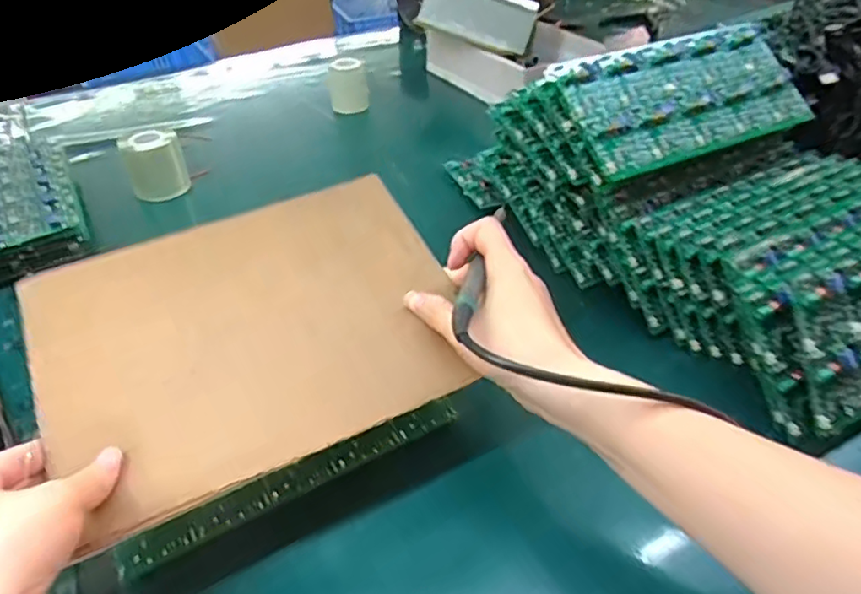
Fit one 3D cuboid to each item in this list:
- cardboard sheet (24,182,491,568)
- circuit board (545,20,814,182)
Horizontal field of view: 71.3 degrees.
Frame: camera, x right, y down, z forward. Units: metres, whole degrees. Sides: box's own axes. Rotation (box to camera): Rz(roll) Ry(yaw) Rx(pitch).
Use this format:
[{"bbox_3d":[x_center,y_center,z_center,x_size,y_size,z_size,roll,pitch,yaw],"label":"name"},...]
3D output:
[{"bbox_3d":[-0.105,0.016,0.373,0.244,0.010,0.177,-20,63,-21],"label":"cardboard sheet"},{"bbox_3d":[0.204,-0.166,0.485,0.199,0.011,0.108,-19,77,-18],"label":"circuit board"}]

